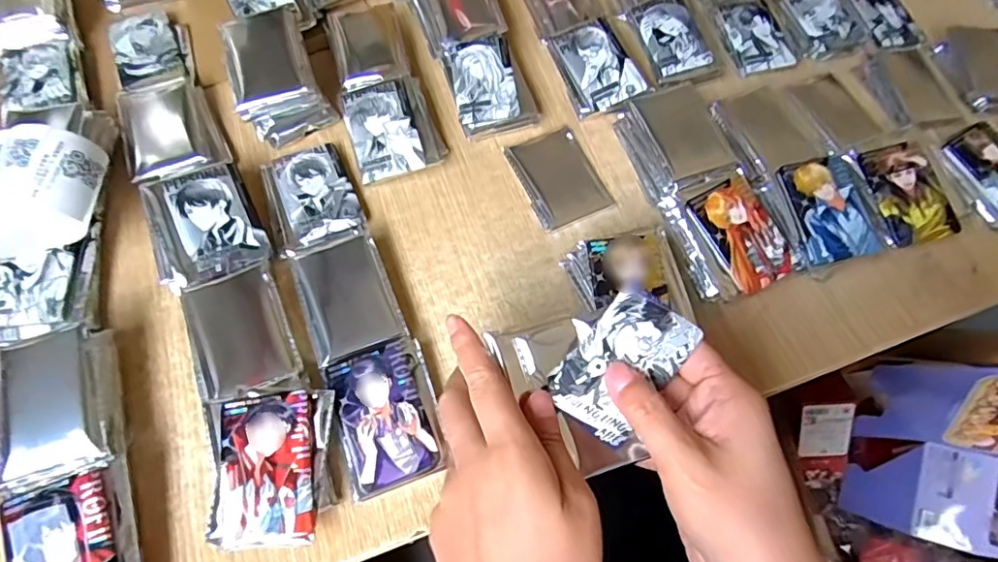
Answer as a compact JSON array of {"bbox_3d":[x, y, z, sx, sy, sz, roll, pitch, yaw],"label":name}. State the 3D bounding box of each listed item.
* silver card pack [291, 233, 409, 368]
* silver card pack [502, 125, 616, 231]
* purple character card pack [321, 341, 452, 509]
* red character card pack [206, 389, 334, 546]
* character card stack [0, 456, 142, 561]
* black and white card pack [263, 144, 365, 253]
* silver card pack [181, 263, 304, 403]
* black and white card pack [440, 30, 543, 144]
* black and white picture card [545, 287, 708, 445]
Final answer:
[{"bbox_3d":[-0.109,0.011,0.393,0.062,0.018,0.097,-19,66,-13],"label":"silver card pack"},{"bbox_3d":[0.049,-0.090,0.460,0.066,0.010,0.091,-21,67,-14],"label":"silver card pack"},{"bbox_3d":[-0.073,0.088,0.357,0.063,0.022,0.088,-14,65,-11],"label":"purple character card pack"},{"bbox_3d":[-0.138,0.111,0.328,0.064,0.010,0.088,-1,71,-5],"label":"red character card pack"},{"bbox_3d":[-0.237,0.156,0.304,0.064,0.033,0.085,-19,66,-13],"label":"character card stack"},{"bbox_3d":[-0.148,-0.064,0.432,0.066,0.011,0.091,-20,67,-13],"label":"black and white card pack"},{"bbox_3d":[-0.178,0.038,0.373,0.066,0.021,0.083,-21,67,-13],"label":"silver card pack"},{"bbox_3d":[-0.010,-0.170,0.479,0.064,0.034,0.083,-15,65,-11],"label":"black and white card pack"},{"bbox_3d":[0.068,0.046,0.309,0.057,0.006,0.081,36,92,2],"label":"black and white picture card"}]

